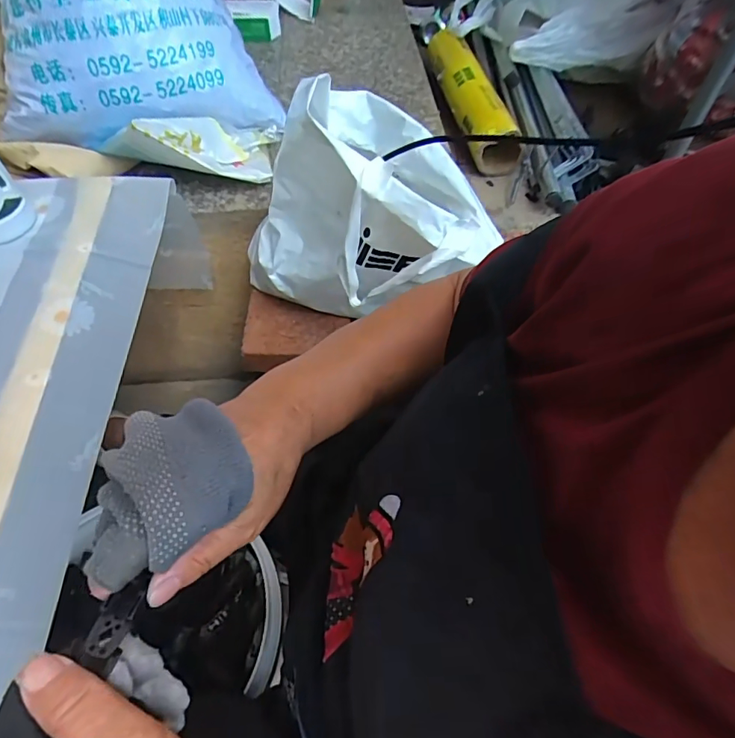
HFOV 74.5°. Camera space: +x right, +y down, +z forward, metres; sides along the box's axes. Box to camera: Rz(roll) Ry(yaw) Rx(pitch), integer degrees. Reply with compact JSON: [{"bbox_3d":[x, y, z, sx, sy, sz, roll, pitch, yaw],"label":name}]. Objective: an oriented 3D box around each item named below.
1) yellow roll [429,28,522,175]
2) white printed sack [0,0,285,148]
[{"bbox_3d":[0.202,-0.557,0.971,0.082,0.107,0.493,-5,53,-3],"label":"yellow roll"},{"bbox_3d":[-0.359,-0.514,0.747,0.396,0.232,0.192,-18,55,-13],"label":"white printed sack"}]

